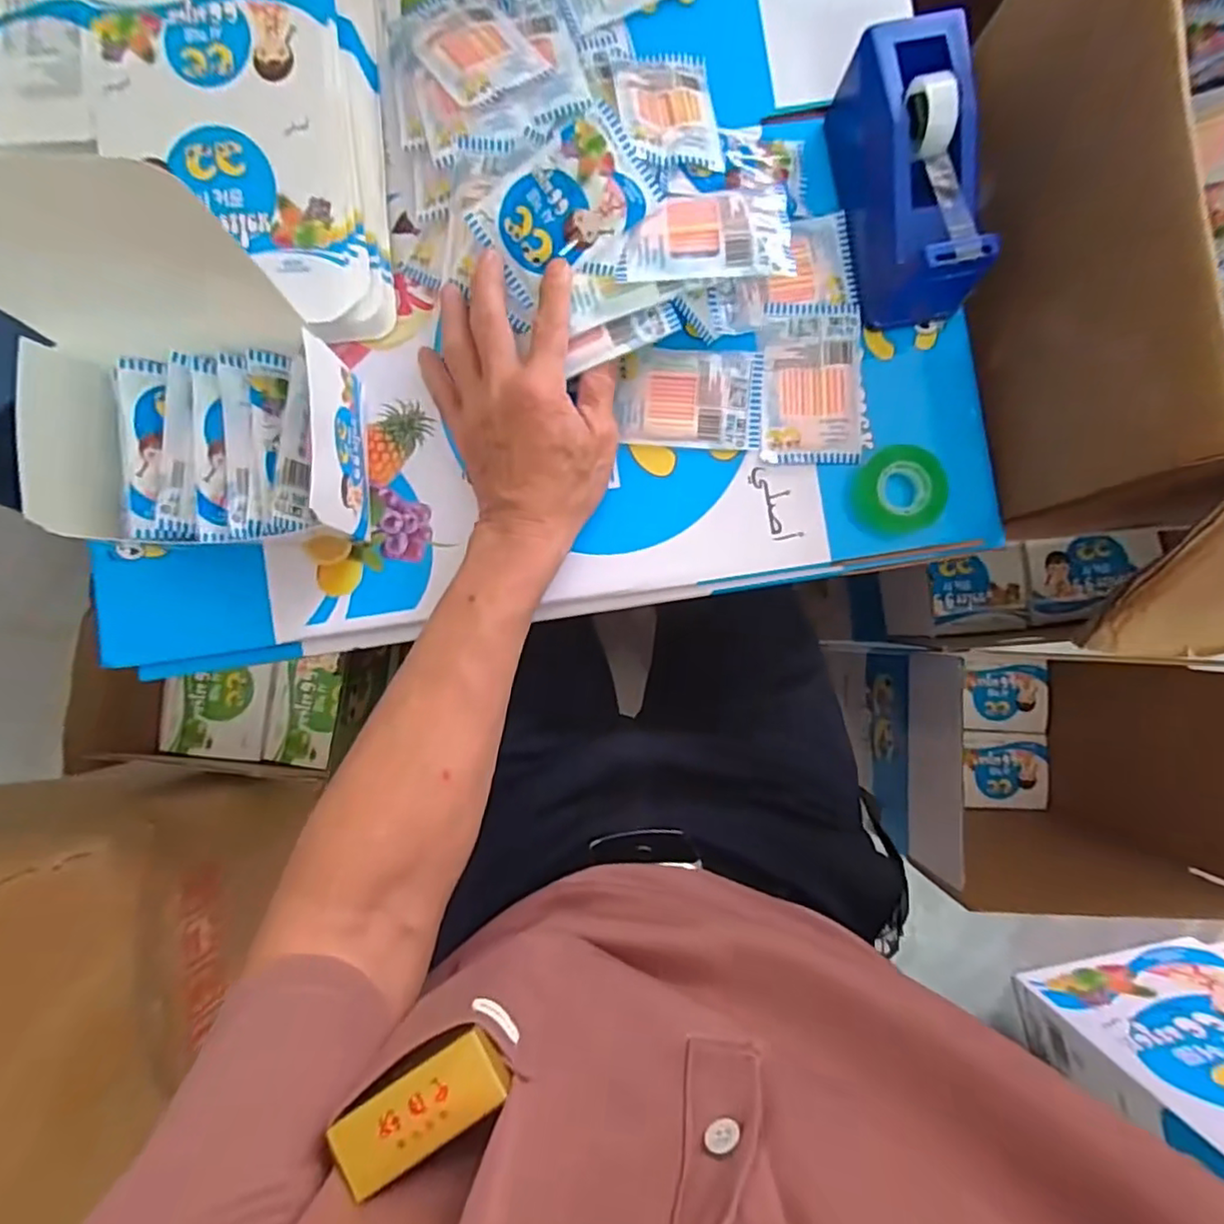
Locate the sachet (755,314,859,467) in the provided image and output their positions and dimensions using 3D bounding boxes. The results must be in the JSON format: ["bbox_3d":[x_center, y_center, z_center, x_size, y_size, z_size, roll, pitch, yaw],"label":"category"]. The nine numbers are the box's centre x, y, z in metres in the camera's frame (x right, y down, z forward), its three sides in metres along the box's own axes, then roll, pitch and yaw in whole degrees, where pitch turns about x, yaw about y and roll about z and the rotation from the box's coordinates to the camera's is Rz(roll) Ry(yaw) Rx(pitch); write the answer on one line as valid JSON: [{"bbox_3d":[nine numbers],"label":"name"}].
[{"bbox_3d":[0.130,-0.146,0.411,0.065,0.007,0.097,-1,88,-1],"label":"sachet"}]

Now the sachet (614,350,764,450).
[{"bbox_3d":[0.052,-0.139,0.409,0.091,0.006,0.062,3,88,-1],"label":"sachet"}]

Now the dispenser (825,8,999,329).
[{"bbox_3d":[0.184,-0.263,0.384,0.061,0.072,0.151,-10,88,-1],"label":"dispenser"}]

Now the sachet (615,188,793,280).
[{"bbox_3d":[0.055,-0.221,0.369,0.098,0.014,0.055,-1,88,-1],"label":"sachet"}]

